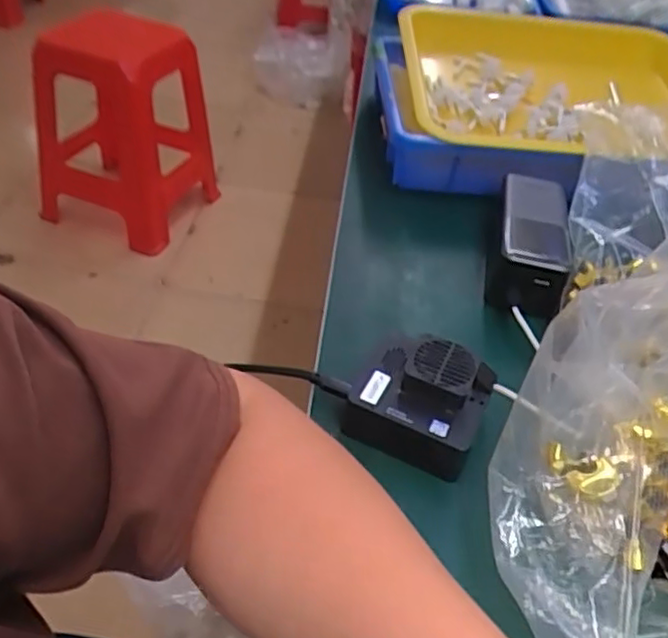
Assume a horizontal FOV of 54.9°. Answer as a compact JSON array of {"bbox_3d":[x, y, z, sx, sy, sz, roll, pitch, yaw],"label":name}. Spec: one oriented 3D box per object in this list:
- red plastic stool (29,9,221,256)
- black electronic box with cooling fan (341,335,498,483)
[{"bbox_3d":[-0.543,-0.500,1.700,0.330,0.482,0.378,17,44,10],"label":"red plastic stool"},{"bbox_3d":[0.053,0.051,0.398,0.078,0.048,0.069,23,46,15],"label":"black electronic box with cooling fan"}]

